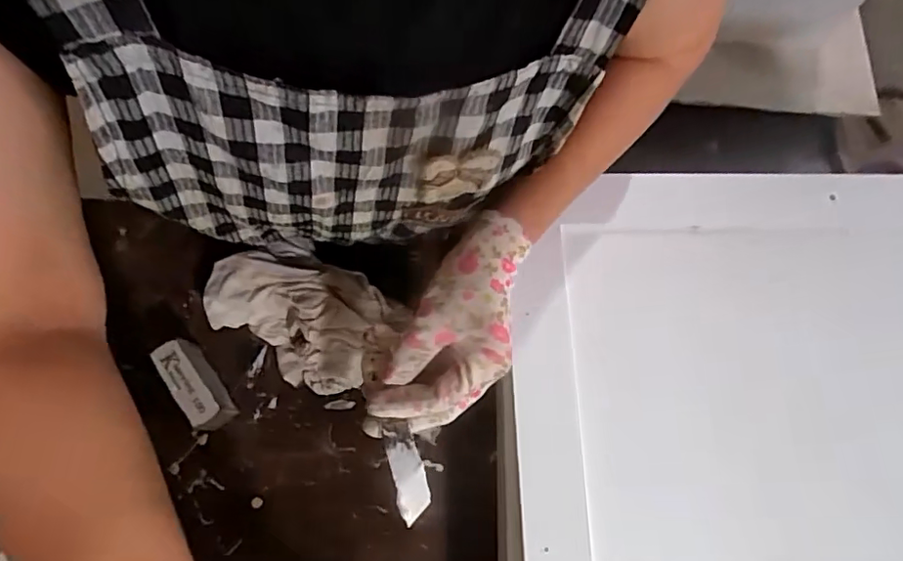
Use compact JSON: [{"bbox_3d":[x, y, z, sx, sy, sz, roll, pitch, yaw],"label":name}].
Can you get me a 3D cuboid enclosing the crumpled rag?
[{"bbox_3d":[-0.118,0.029,0.443,0.155,0.047,0.096,25,73,6],"label":"crumpled rag"}]

